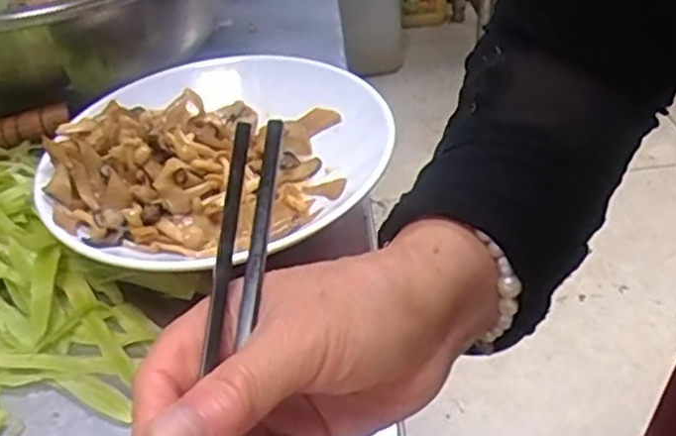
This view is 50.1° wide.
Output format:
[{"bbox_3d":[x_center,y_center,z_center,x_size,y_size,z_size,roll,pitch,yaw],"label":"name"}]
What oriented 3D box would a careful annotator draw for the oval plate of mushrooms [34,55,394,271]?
[{"bbox_3d":[-0.080,-0.036,0.444,0.185,0.041,0.177,-10,39,-4],"label":"oval plate of mushrooms"}]

